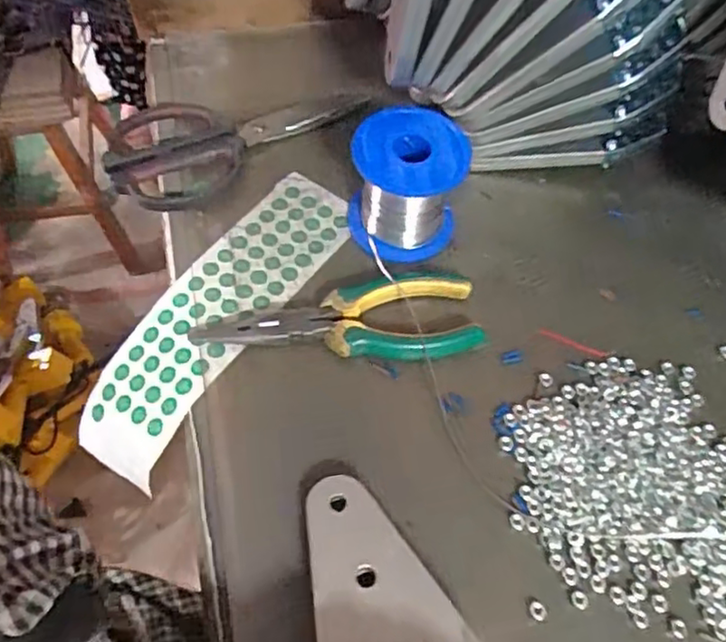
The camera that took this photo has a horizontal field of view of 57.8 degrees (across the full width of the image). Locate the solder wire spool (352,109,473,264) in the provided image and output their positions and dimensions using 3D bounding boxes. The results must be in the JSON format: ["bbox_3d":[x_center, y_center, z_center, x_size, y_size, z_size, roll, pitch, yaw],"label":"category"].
[{"bbox_3d":[0.025,-0.080,0.385,0.062,0.071,0.058,2,58,-4],"label":"solder wire spool"}]

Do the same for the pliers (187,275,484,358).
[{"bbox_3d":[-0.014,0.002,0.364,0.155,0.016,0.048,-5,59,-8],"label":"pliers"}]

